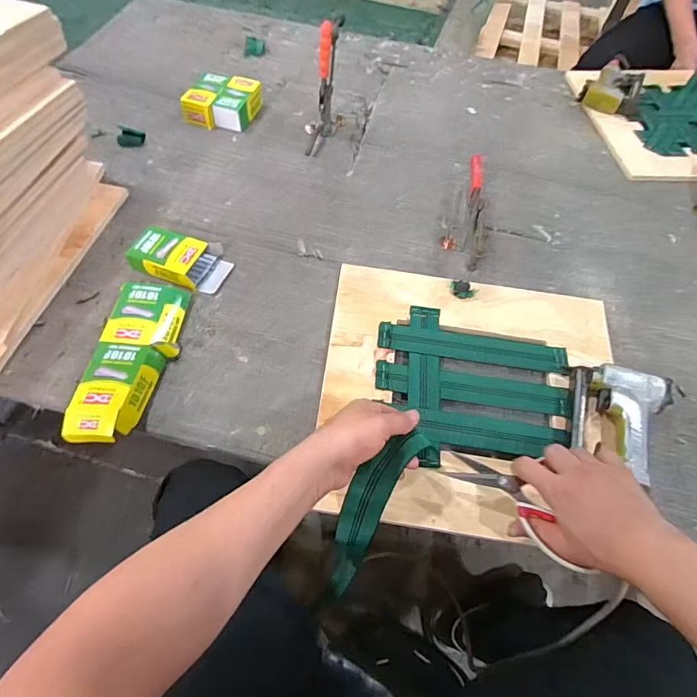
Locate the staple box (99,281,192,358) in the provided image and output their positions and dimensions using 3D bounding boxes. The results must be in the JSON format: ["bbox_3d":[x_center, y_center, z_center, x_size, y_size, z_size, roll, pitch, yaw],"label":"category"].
[{"bbox_3d":[-0.304,-0.046,0.656,0.102,0.029,0.118,2,58,-2],"label":"staple box"}]

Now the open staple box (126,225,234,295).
[{"bbox_3d":[-0.277,-0.151,0.721,0.150,0.034,0.099,13,58,4],"label":"open staple box"}]

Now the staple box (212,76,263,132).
[{"bbox_3d":[-0.237,-0.532,0.946,0.072,0.050,0.139,12,58,4],"label":"staple box"}]

